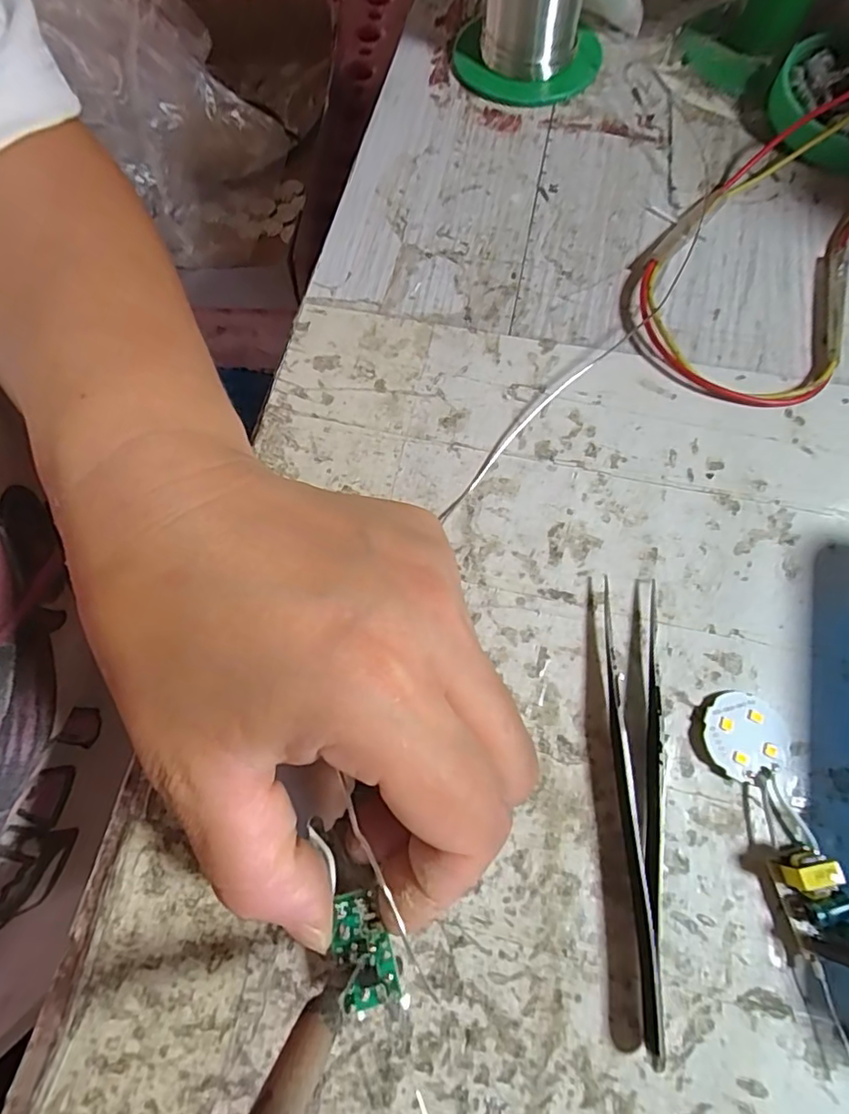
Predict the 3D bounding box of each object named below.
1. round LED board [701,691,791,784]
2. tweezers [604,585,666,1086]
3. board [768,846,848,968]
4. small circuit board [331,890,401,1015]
[{"bbox_3d":[0.089,0.049,0.153,0.023,0.004,0.022,0,70,1],"label":"round LED board"},{"bbox_3d":[0.056,0.063,0.147,0.015,0.009,0.116,6,71,3],"label":"tweezers"},{"bbox_3d":[0.096,0.084,0.135,0.013,0.015,0.023,-13,71,-4],"label":"board"},{"bbox_3d":[-0.014,0.091,0.128,0.013,0.004,0.023,-13,71,-4],"label":"small circuit board"}]

